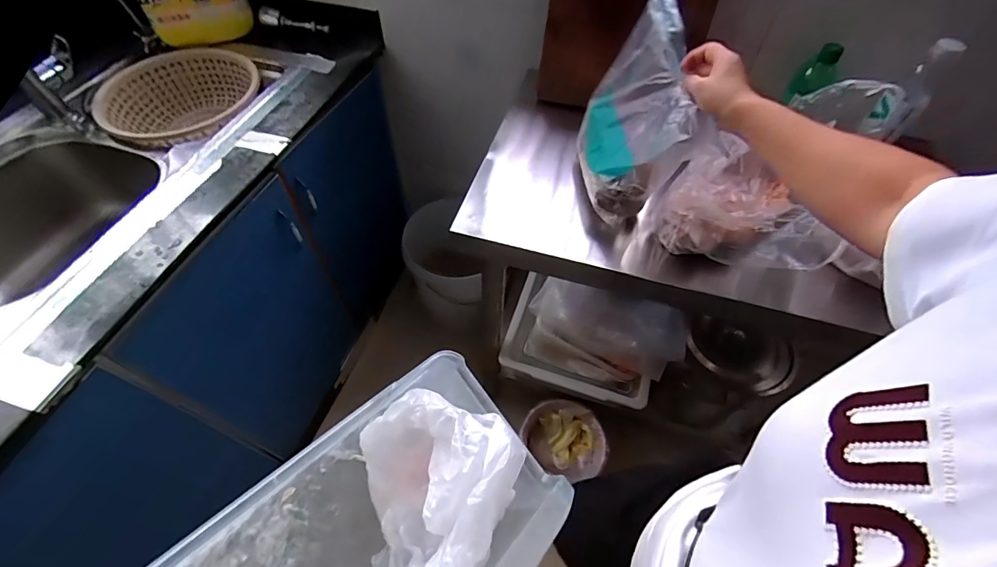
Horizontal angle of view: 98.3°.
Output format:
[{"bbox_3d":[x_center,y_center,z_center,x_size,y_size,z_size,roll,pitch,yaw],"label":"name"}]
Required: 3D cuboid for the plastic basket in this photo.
[{"bbox_3d":[-0.656,-0.370,0.928,0.291,0.125,0.274,-4,54,-3],"label":"plastic basket"}]

